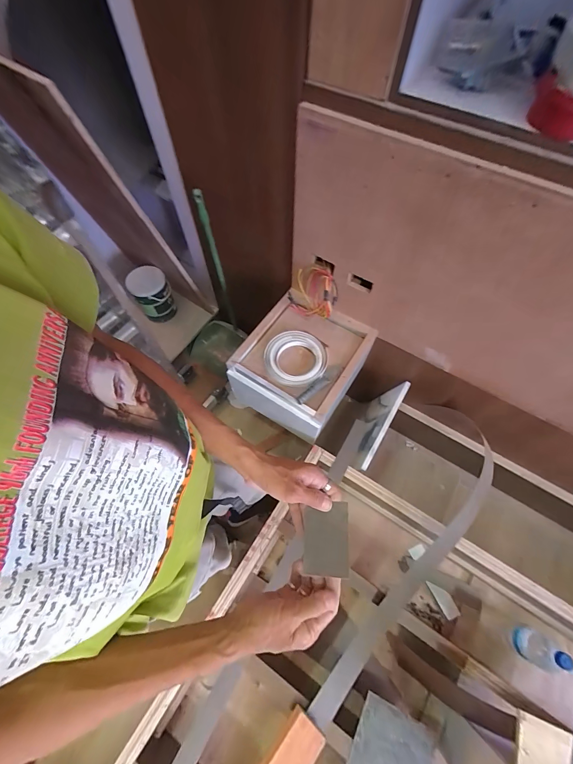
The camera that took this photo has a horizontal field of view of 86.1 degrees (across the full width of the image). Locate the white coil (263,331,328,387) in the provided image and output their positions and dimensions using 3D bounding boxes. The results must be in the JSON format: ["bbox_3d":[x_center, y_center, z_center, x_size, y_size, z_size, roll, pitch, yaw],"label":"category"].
[{"bbox_3d":[0.028,-0.077,0.979,0.197,0.037,0.192,0,63,0],"label":"white coil"}]

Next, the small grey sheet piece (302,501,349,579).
[{"bbox_3d":[0.051,0.205,0.403,0.058,0.004,0.084,-4,62,15],"label":"small grey sheet piece"}]

